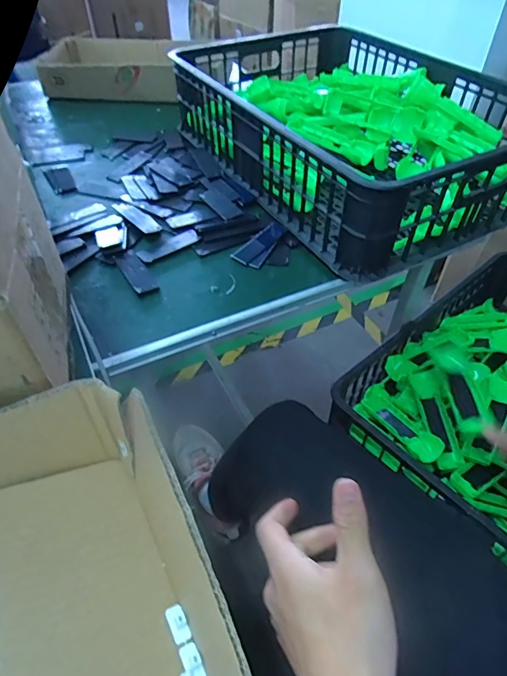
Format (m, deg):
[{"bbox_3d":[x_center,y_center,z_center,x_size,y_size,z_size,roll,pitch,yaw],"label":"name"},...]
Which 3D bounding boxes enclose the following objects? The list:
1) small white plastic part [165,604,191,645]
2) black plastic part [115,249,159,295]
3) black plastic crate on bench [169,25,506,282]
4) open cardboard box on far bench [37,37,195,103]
[{"bbox_3d":[-0.045,0.173,0.260,0.010,0.006,0.021,-25,52,-21],"label":"small white plastic part"},{"bbox_3d":[-0.154,-0.086,0.558,0.028,0.004,0.090,-24,52,-20],"label":"black plastic part"},{"bbox_3d":[0.150,-0.365,0.719,0.401,0.137,0.584,-23,52,-20],"label":"black plastic crate on bench"},{"bbox_3d":[-0.332,-0.641,1.026,0.320,0.077,0.199,5,48,5],"label":"open cardboard box on far bench"}]

